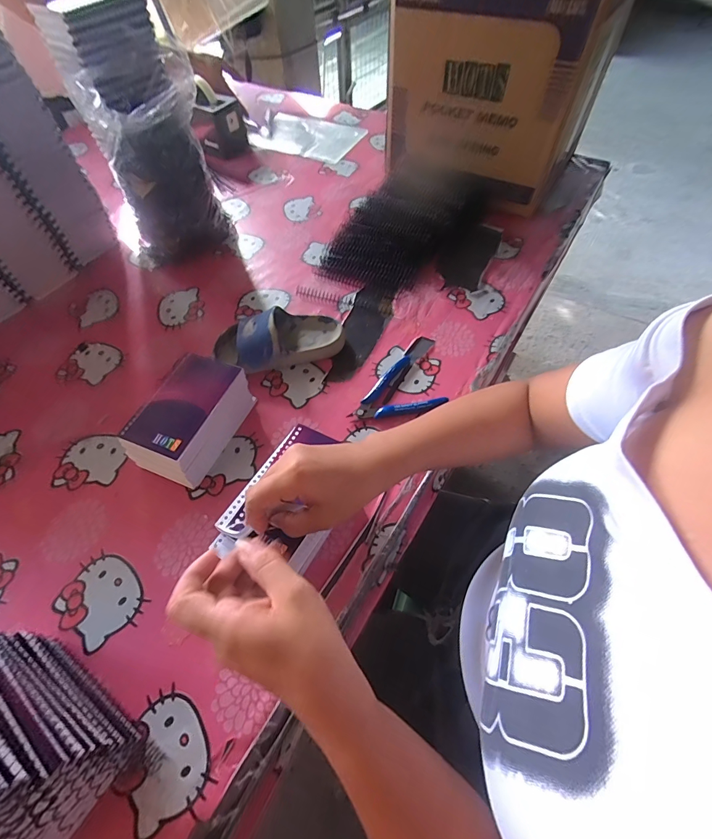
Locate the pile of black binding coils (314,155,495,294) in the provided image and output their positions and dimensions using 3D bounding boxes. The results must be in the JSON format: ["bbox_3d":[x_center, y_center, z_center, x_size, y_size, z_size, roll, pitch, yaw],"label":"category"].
[{"bbox_3d":[0.067,-0.334,0.636,0.188,0.080,0.285,30,64,20],"label":"pile of black binding coils"}]

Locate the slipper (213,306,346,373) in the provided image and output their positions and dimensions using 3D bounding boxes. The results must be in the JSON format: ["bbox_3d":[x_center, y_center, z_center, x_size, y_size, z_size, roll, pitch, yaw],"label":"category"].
[{"bbox_3d":[-0.105,-0.112,0.515,0.176,0.059,0.089,-14,58,-6],"label":"slipper"}]

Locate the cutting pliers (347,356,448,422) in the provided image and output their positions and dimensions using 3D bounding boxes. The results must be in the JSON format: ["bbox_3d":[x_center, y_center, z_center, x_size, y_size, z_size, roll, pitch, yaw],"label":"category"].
[{"bbox_3d":[0.042,-0.031,0.486,0.112,0.014,0.092,-26,60,-13],"label":"cutting pliers"}]

